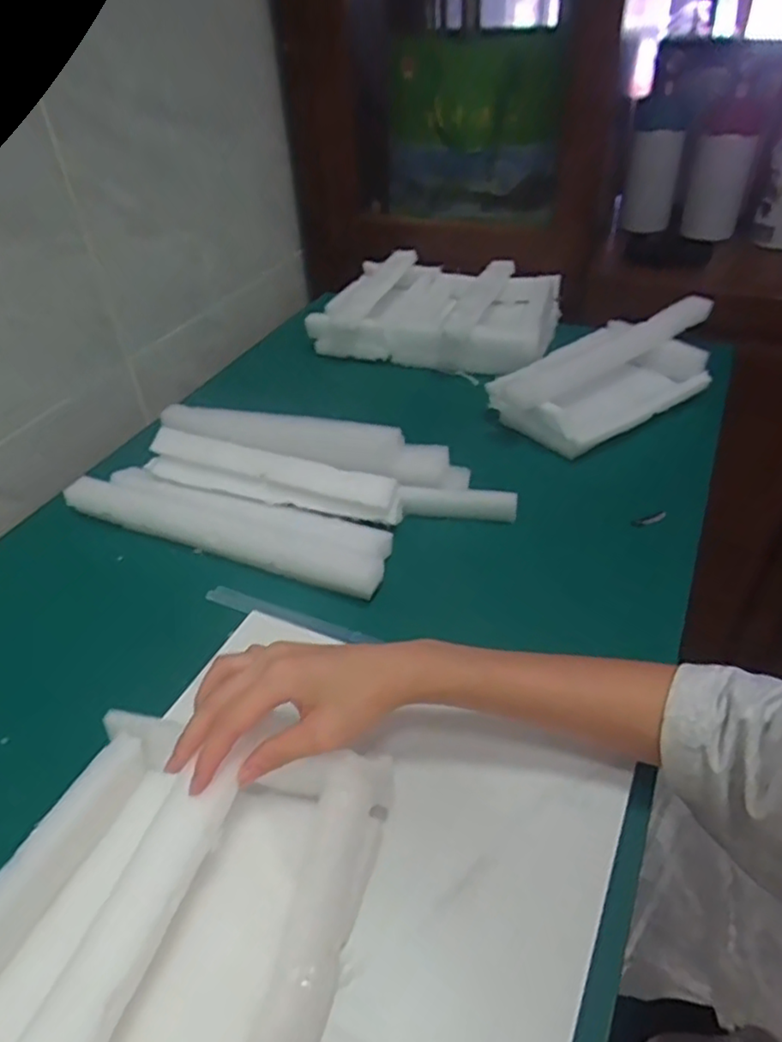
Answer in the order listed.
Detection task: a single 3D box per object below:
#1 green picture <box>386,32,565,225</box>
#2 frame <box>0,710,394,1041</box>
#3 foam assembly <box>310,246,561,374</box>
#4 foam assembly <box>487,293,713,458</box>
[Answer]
[{"bbox_3d":[0.104,-0.545,0.948,0.296,0.253,0.033,25,64,30],"label":"green picture"},{"bbox_3d":[-0.108,0.202,0.306,0.173,0.058,0.232,9,42,16],"label":"frame"},{"bbox_3d":[0.063,-0.276,0.873,0.292,0.064,0.220,10,42,18],"label":"foam assembly"},{"bbox_3d":[0.238,-0.159,0.716,0.265,0.067,0.123,-26,44,-24],"label":"foam assembly"}]

